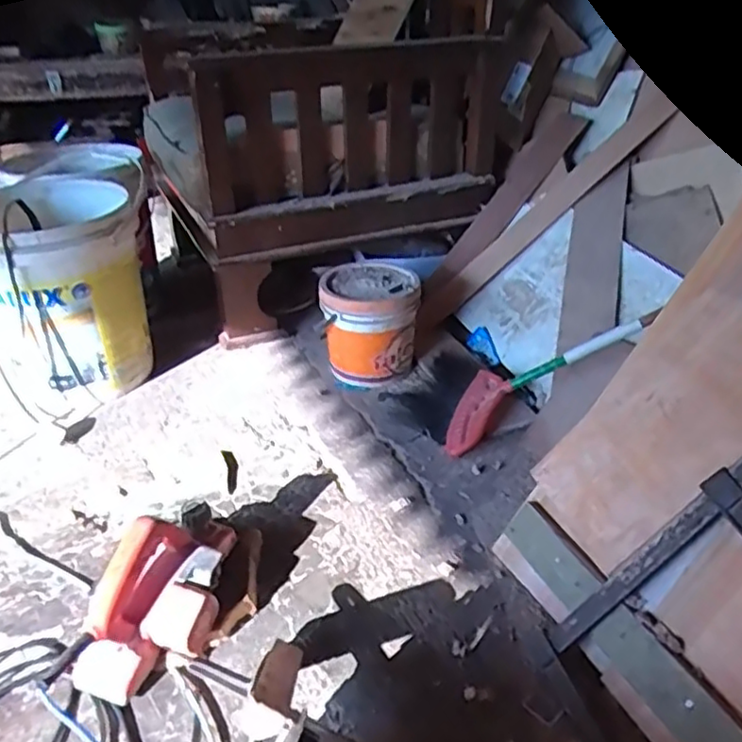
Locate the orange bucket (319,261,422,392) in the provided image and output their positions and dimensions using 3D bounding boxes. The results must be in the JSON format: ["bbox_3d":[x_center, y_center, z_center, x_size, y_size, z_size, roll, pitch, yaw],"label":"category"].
[{"bbox_3d":[0.002,-0.099,1.421,0.198,0.200,0.185,5,33,9],"label":"orange bucket"}]

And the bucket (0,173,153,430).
[{"bbox_3d":[-0.626,-0.165,1.410,0.326,0.380,0.378,-17,36,-24],"label":"bucket"}]

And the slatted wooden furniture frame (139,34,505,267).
[{"bbox_3d":[-0.051,-0.485,1.476,0.742,0.424,0.094,-14,35,-20],"label":"slatted wooden furniture frame"}]

